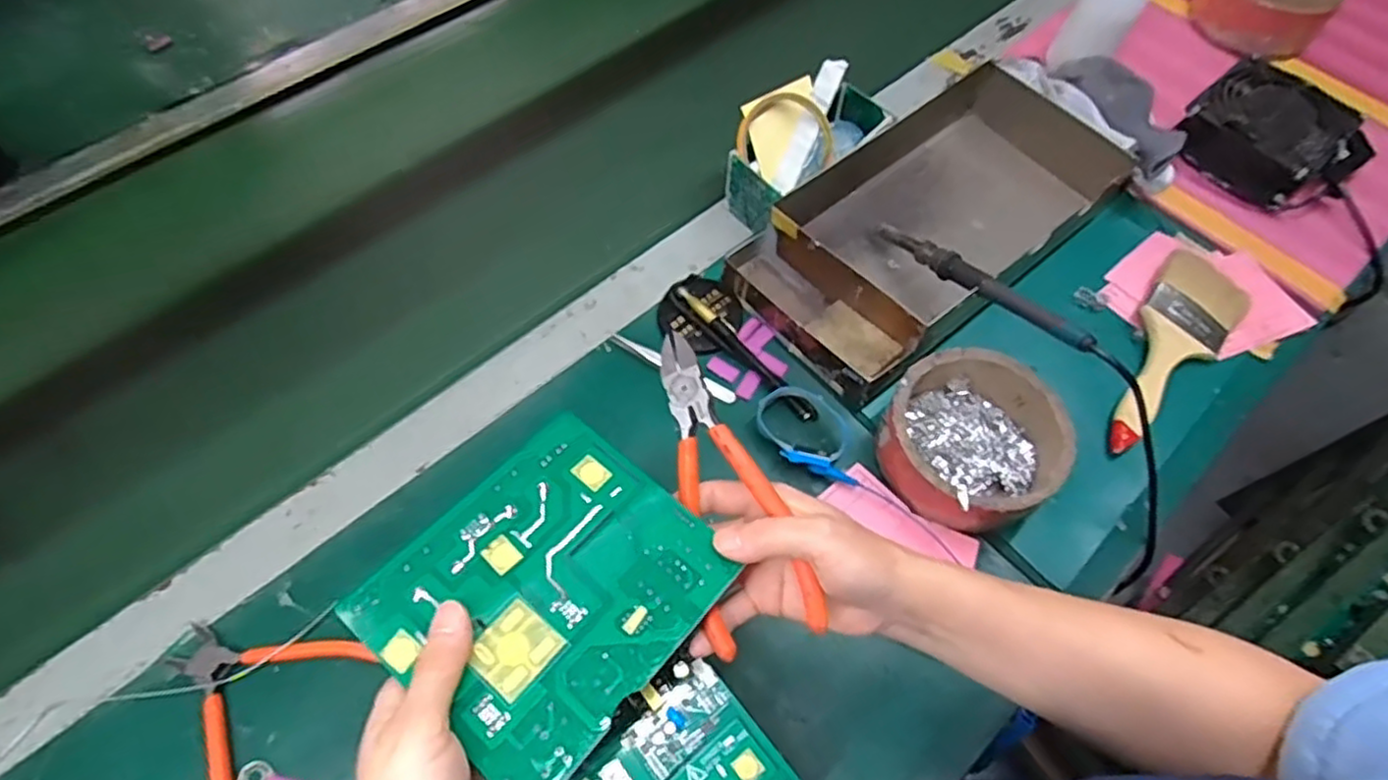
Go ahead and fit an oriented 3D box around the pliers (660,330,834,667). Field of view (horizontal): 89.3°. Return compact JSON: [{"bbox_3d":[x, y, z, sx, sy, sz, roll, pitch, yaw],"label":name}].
[{"bbox_3d":[0.014,0.044,0.337,0.054,0.014,0.153,-23,77,22],"label":"pliers"}]

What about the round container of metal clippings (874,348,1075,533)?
[{"bbox_3d":[0.200,0.036,0.510,0.118,0.053,0.119,0,62,-1],"label":"round container of metal clippings"}]

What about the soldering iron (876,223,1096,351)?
[{"bbox_3d":[0.213,-0.085,0.537,0.015,0.020,0.203,-29,46,-16],"label":"soldering iron"}]

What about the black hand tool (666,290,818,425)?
[{"bbox_3d":[0.039,-0.031,0.562,0.017,0.015,0.152,-40,69,-20],"label":"black hand tool"}]

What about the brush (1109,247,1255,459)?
[{"bbox_3d":[0.381,-0.034,0.565,0.070,0.032,0.194,39,68,18],"label":"brush"}]

